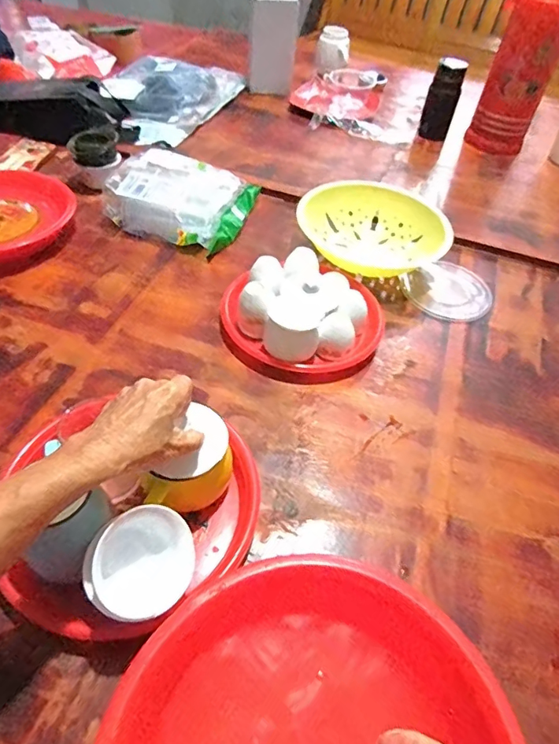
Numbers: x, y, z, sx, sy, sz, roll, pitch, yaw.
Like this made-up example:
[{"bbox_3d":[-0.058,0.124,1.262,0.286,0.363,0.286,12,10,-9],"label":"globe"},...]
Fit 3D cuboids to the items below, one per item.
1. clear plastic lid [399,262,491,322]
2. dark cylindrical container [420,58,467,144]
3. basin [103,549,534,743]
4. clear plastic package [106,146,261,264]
[{"bbox_3d":[0.277,-0.133,0.793,0.137,0.006,0.128,3,50,-3],"label":"clear plastic lid"},{"bbox_3d":[0.365,-0.608,1.095,0.068,0.153,0.060,16,50,8],"label":"dark cylindrical container"},{"bbox_3d":[0.019,0.281,0.340,0.271,0.101,0.258,3,50,-3],"label":"basin"},{"bbox_3d":[-0.167,-0.308,0.846,0.222,0.072,0.201,17,50,9],"label":"clear plastic package"}]

